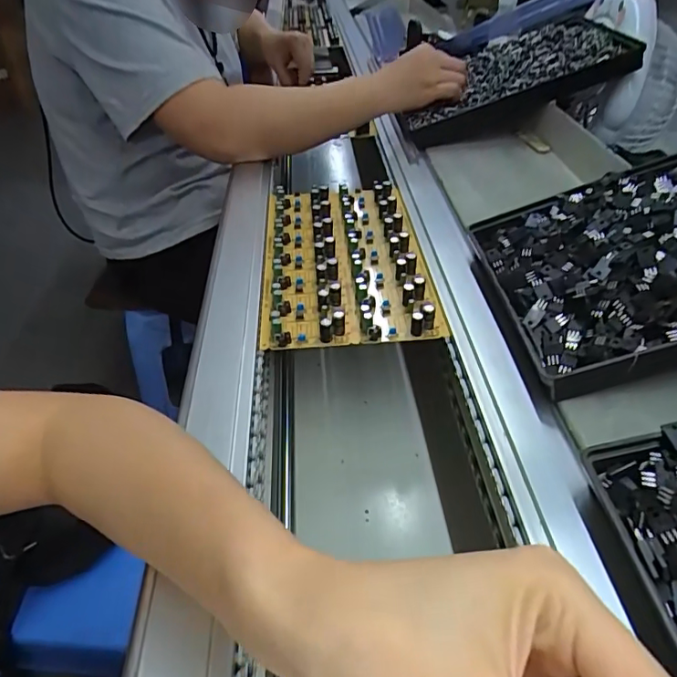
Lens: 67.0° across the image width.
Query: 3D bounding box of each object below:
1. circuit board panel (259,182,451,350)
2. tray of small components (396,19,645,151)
[{"bbox_3d":[0.003,-0.081,0.483,0.143,0.025,0.245,-4,42,-3],"label":"circuit board panel"},{"bbox_3d":[0.211,-0.331,0.660,0.275,0.046,0.159,-19,52,5],"label":"tray of small components"}]

